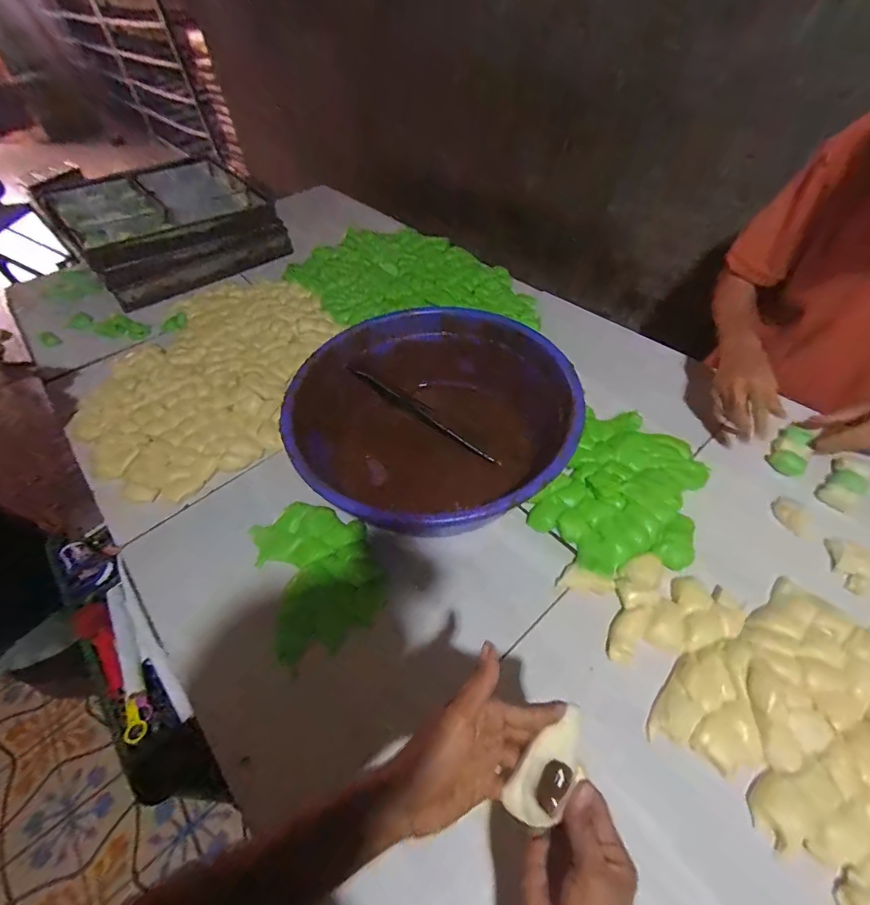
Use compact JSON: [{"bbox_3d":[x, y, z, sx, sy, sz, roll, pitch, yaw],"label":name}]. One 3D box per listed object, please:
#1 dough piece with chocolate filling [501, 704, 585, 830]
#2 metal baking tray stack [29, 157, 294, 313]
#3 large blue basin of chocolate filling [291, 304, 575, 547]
[{"bbox_3d":[0.088,0.238,0.327,0.037,0.027,0.089,30,83,24],"label":"dough piece with chocolate filling"},{"bbox_3d":[-0.738,-0.662,1.228,0.460,0.137,0.543,-33,55,-21],"label":"metal baking tray stack"},{"bbox_3d":[0.006,-0.061,0.693,0.425,0.135,0.395,-3,50,3],"label":"large blue basin of chocolate filling"}]

